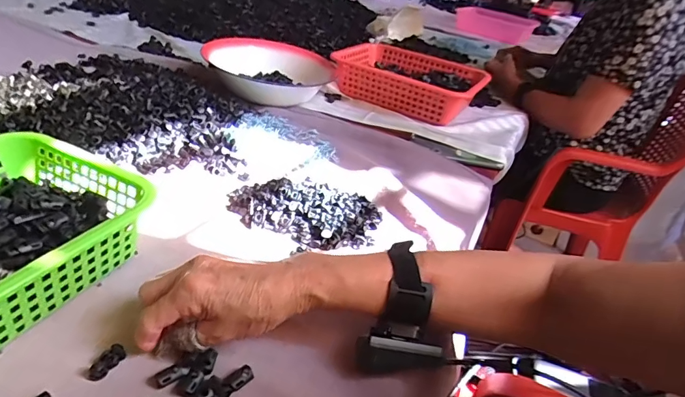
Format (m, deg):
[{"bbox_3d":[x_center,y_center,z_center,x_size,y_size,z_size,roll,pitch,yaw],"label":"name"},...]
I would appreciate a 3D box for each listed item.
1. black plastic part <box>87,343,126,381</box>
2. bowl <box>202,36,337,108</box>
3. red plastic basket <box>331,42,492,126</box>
[{"bbox_3d":[-0.184,0.128,0.340,0.011,0.013,0.028,23,36,21],"label":"black plastic part"},{"bbox_3d":[-0.143,-0.251,0.853,0.214,0.081,0.231,14,34,8],"label":"bowl"},{"bbox_3d":[0.149,-0.268,0.946,0.298,0.062,0.244,23,36,20],"label":"red plastic basket"}]

